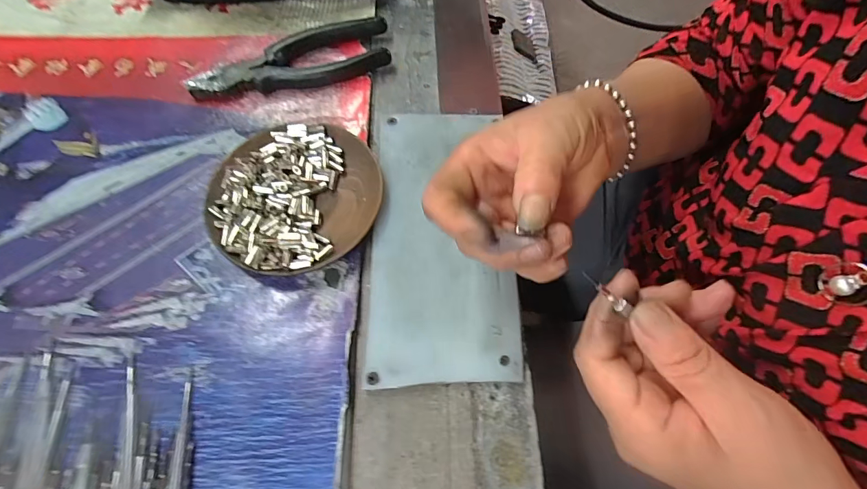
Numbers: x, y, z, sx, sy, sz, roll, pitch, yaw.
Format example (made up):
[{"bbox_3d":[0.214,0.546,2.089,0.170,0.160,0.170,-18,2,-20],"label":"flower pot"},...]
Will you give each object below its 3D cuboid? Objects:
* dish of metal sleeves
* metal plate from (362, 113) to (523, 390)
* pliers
[{"bbox_3d":[-0.095,-0.034,0.282,0.109,0.020,0.114,1,65,-1],"label":"dish of metal sleeves"},{"bbox_3d":[0.005,-0.010,0.277,0.093,0.007,0.197,-1,66,0],"label":"metal plate"},{"bbox_3d":[-0.114,-0.149,0.336,0.163,0.016,0.053,-21,68,-11],"label":"pliers"}]

